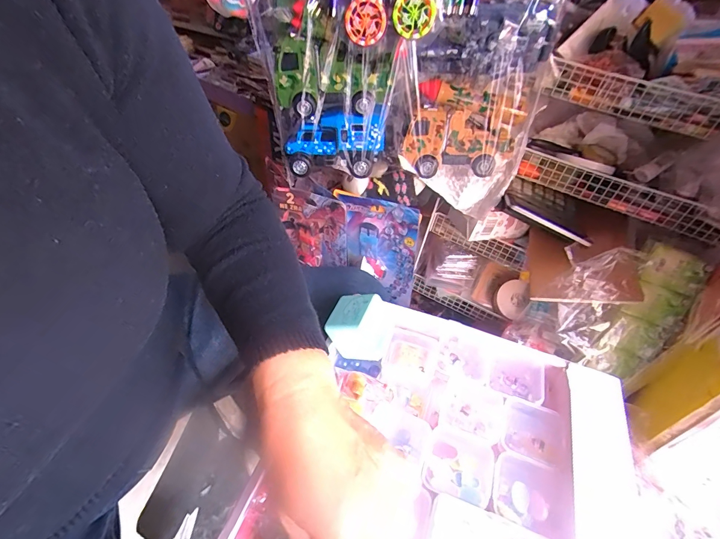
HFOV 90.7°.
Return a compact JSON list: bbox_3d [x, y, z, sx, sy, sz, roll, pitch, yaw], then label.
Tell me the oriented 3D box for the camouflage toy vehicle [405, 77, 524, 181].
[{"bbox_3d":[0.137,-0.184,0.479,0.150,0.099,0.053,9,42,4],"label":"camouflage toy vehicle"}]

